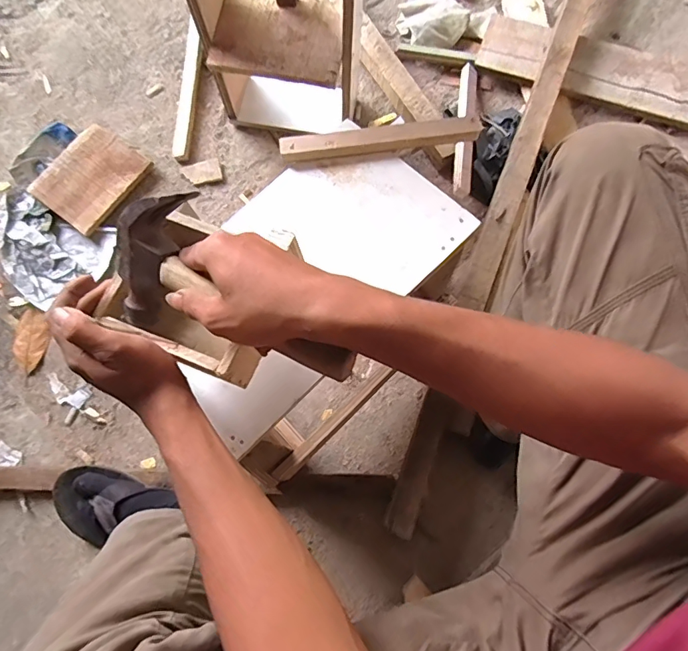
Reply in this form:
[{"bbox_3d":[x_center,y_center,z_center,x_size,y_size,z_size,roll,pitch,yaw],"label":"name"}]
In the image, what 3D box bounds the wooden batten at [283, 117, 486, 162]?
[{"bbox_3d":[0.045,-0.232,0.577,0.242,0.021,0.030,-5,77,0],"label":"wooden batten"}]

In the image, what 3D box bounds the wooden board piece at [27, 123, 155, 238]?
[{"bbox_3d":[-0.466,-0.273,0.858,0.147,0.012,0.178,35,78,4],"label":"wooden board piece"}]

